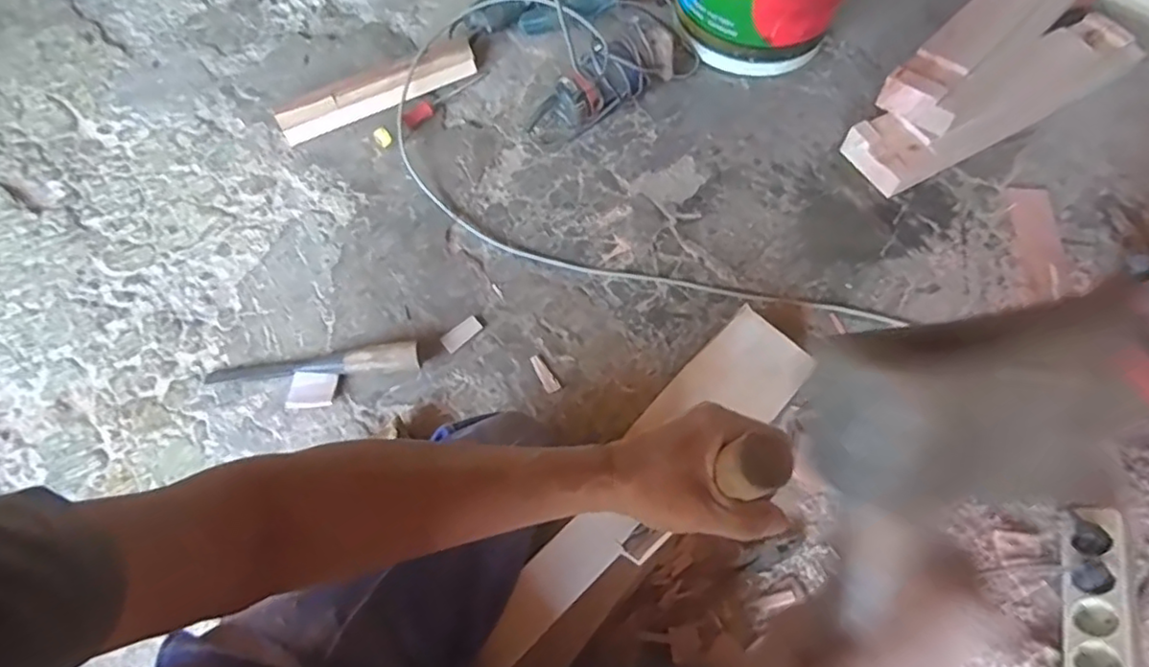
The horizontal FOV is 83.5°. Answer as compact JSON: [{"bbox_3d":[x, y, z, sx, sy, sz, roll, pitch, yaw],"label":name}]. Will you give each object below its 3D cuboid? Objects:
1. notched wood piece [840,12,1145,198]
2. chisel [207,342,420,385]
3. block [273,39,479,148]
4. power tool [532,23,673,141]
[{"bbox_3d":[0.681,-0.382,1.024,0.551,0.056,0.118,-28,67,-12],"label":"notched wood piece"},{"bbox_3d":[-0.338,0.039,0.827,0.275,0.041,0.031,-2,64,-1],"label":"chisel"},{"bbox_3d":[-0.311,-0.390,1.037,0.330,0.043,0.066,-29,68,-13],"label":"block"},{"bbox_3d":[0.043,-0.412,1.022,0.274,0.078,0.090,-34,69,-15],"label":"power tool"}]

